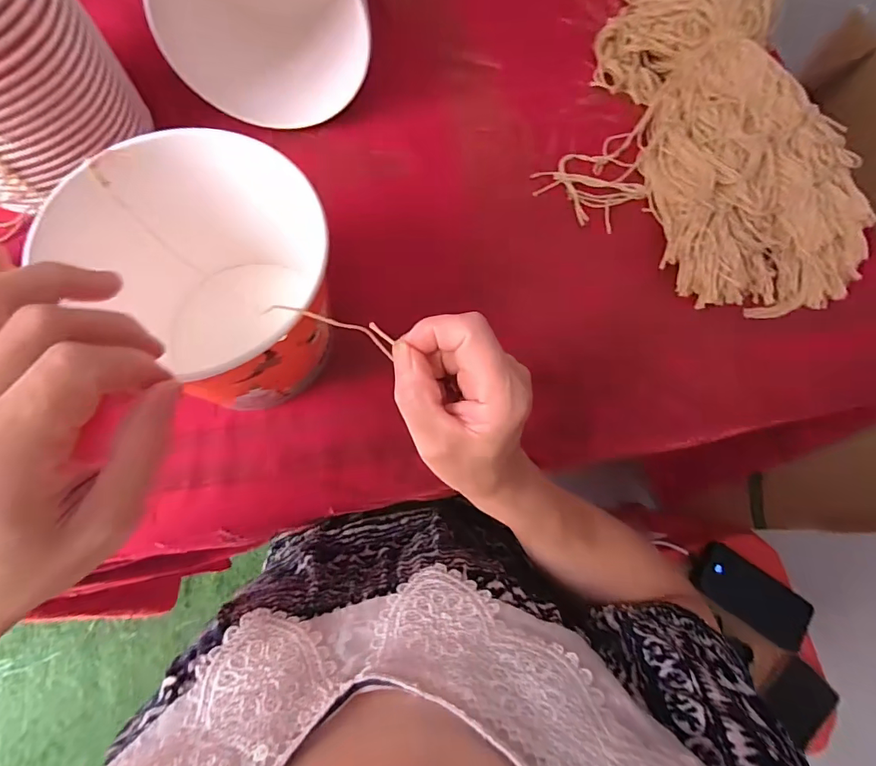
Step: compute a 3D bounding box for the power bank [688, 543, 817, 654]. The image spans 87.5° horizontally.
[{"bbox_3d":[0.435,0.294,0.636,0.161,0.016,0.072,34,74,8],"label":"power bank"}]

